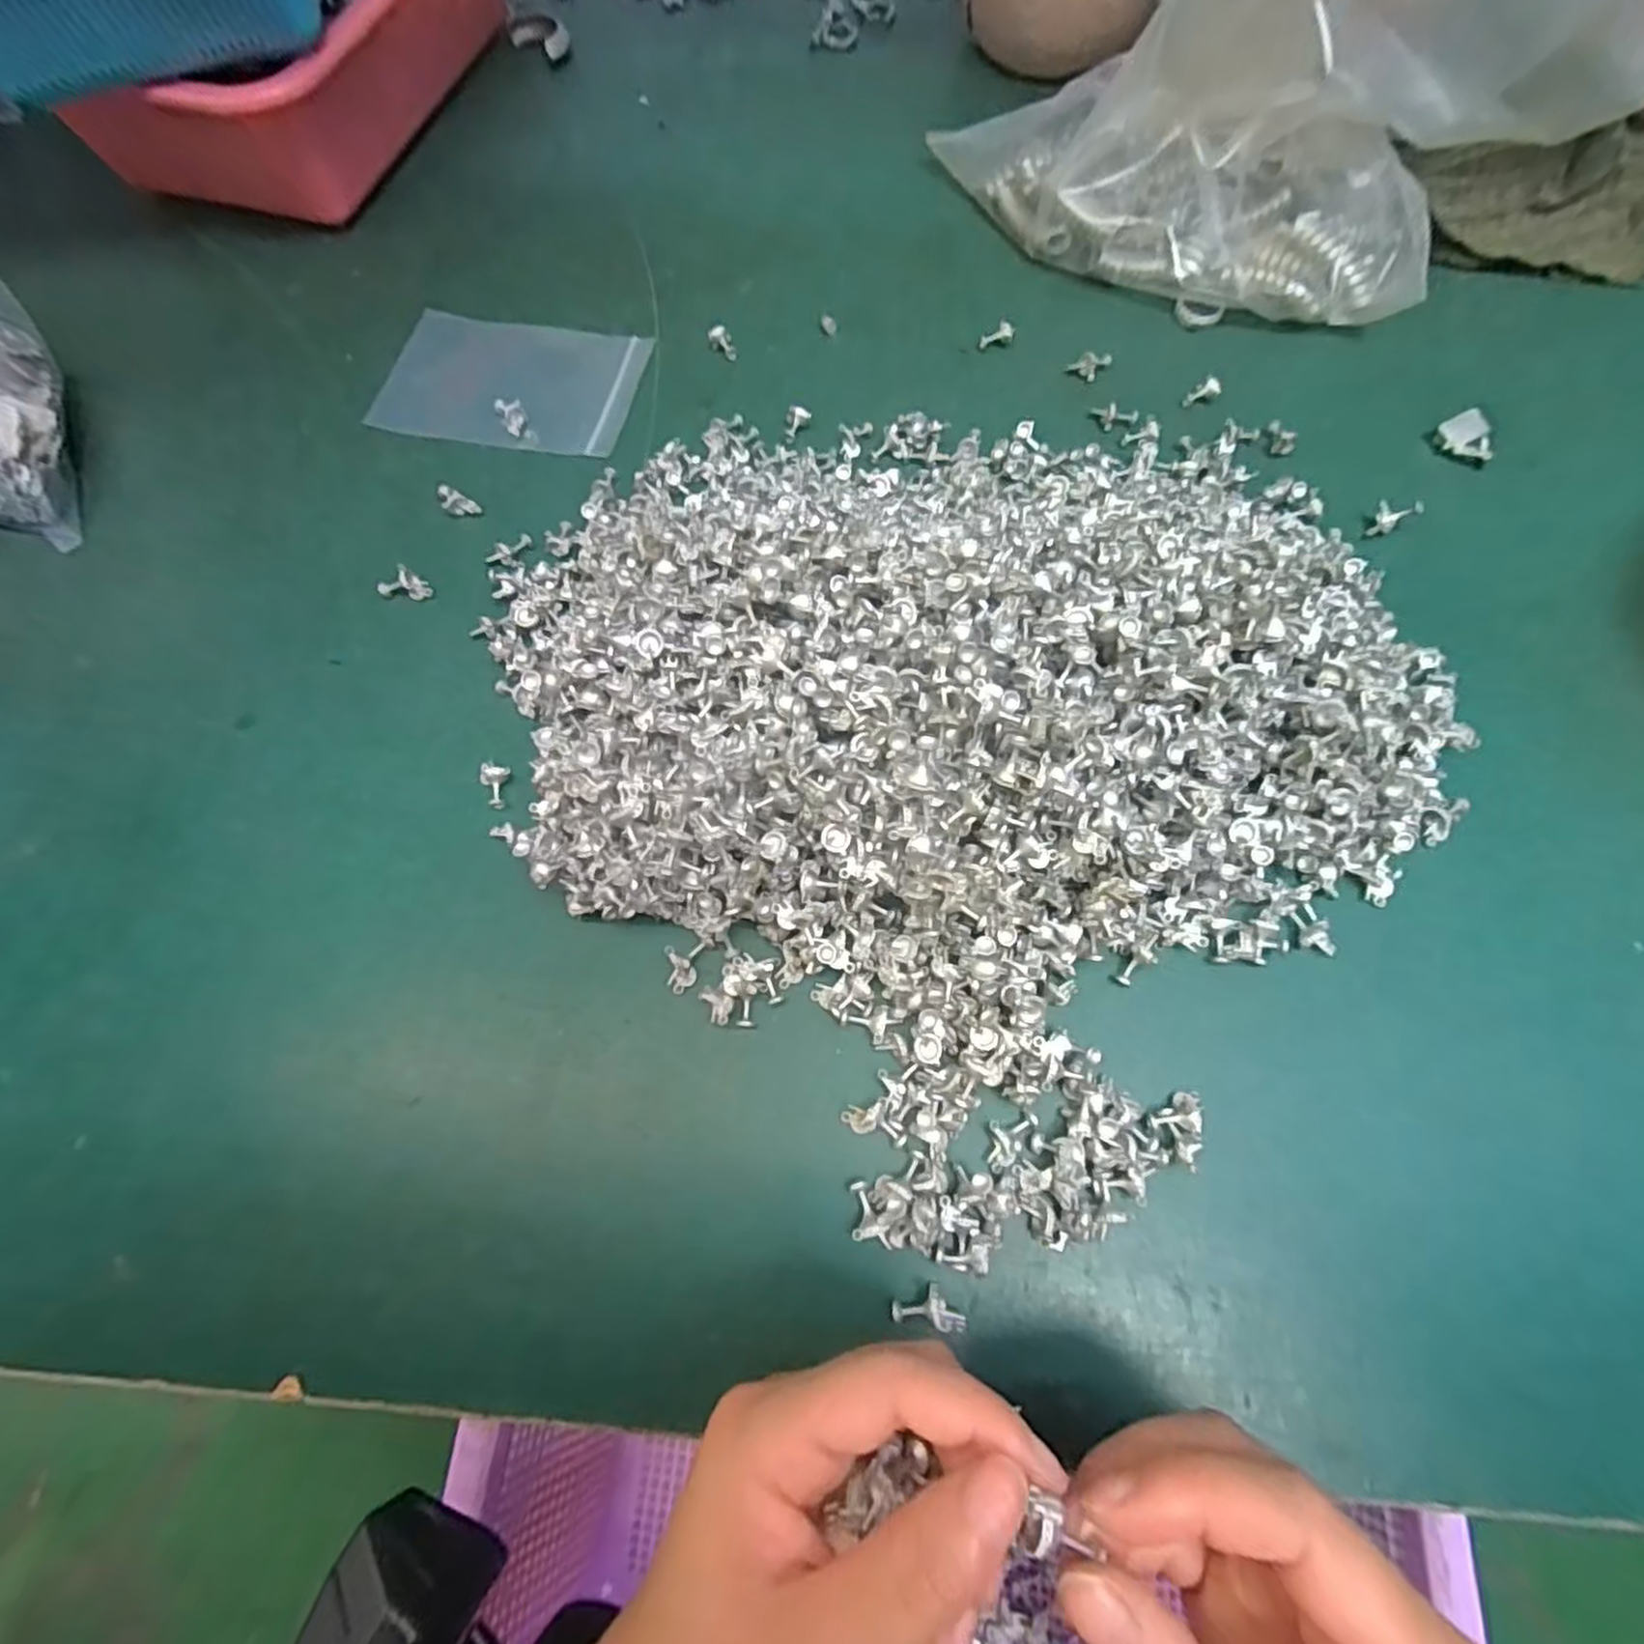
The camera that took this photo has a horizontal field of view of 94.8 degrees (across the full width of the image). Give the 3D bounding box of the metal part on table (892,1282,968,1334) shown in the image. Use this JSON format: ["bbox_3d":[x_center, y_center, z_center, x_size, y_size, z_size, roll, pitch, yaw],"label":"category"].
[{"bbox_3d":[0.031,0.137,0.213,0.021,0.009,0.010,11,69,6],"label":"metal part on table"}]

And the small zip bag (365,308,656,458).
[{"bbox_3d":[-0.149,-0.214,0.364,0.118,0.006,0.075,10,69,5],"label":"small zip bag"}]

